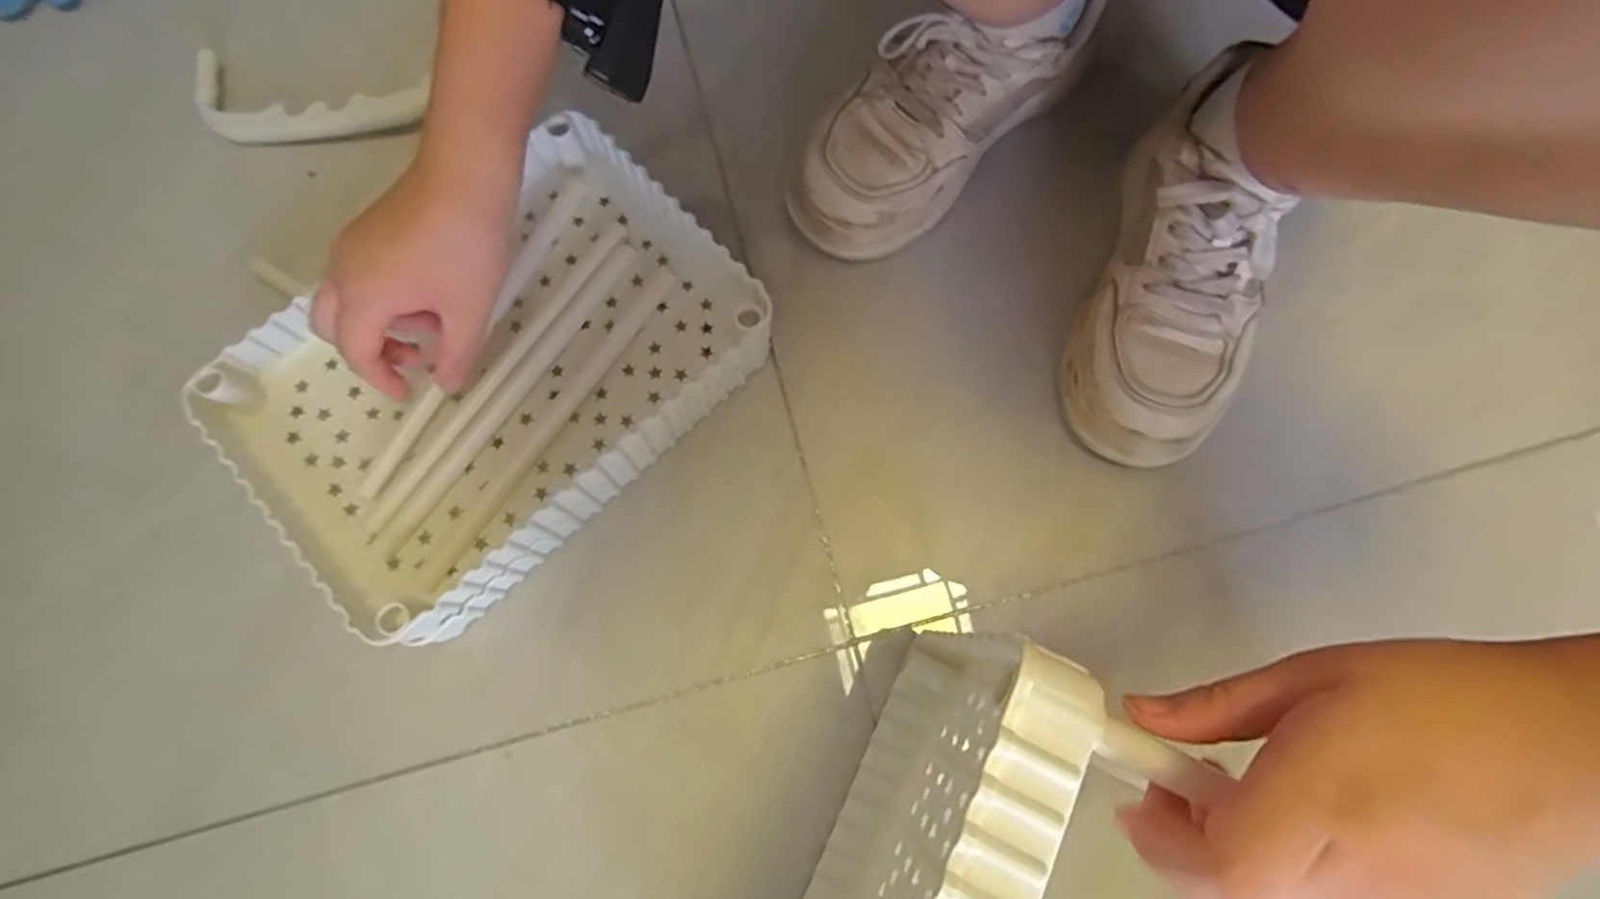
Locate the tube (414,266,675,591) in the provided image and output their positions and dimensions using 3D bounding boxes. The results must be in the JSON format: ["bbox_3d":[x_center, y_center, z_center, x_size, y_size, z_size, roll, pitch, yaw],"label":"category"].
[{"bbox_3d":[-0.148,-0.019,0.403,0.016,0.010,0.230,33,77,8],"label":"tube"}]

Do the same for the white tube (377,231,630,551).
[{"bbox_3d":[-0.173,-0.035,0.407,0.012,0.007,0.230,32,77,8],"label":"white tube"}]

